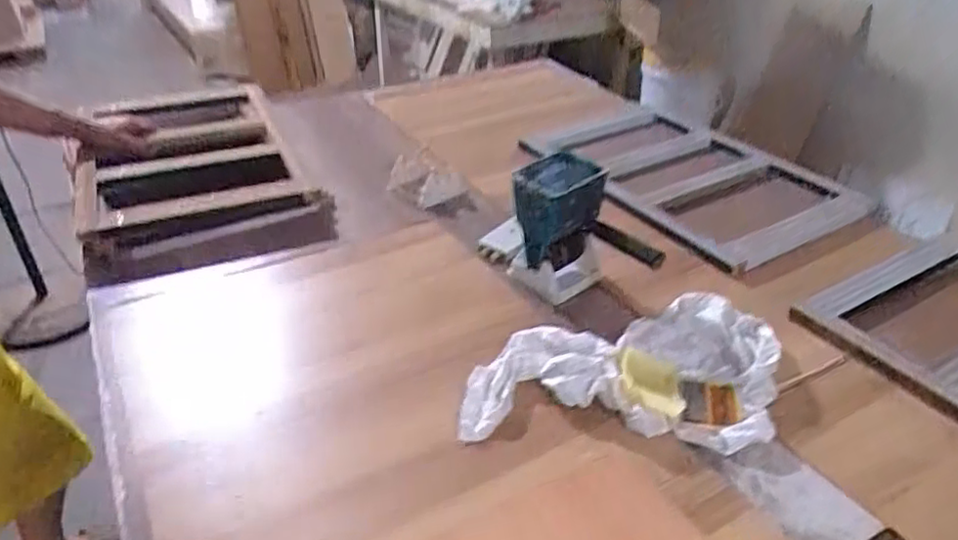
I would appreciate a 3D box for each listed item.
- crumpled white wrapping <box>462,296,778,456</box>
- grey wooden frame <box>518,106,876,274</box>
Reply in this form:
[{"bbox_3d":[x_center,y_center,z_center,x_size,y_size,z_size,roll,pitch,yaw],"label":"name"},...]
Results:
[{"bbox_3d":[0.199,0.109,0.834,0.351,0.056,0.229,3,35,3],"label":"crumpled white wrapping"},{"bbox_3d":[0.380,-0.181,1.221,0.335,0.035,0.536,-25,45,-26],"label":"grey wooden frame"}]

